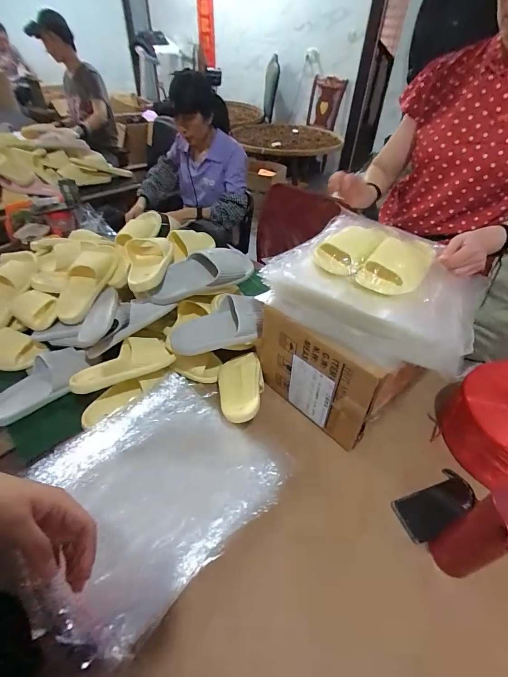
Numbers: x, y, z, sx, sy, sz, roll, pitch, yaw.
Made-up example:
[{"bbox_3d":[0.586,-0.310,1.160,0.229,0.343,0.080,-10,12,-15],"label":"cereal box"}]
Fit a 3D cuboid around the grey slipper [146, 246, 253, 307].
[{"bbox_3d":[-0.137,-0.168,0.856,0.273,0.068,0.099,-20,47,-22],"label":"grey slipper"}]

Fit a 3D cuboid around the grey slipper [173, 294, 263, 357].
[{"bbox_3d":[-0.086,-0.020,0.840,0.236,0.075,0.124,-20,68,-11],"label":"grey slipper"}]

